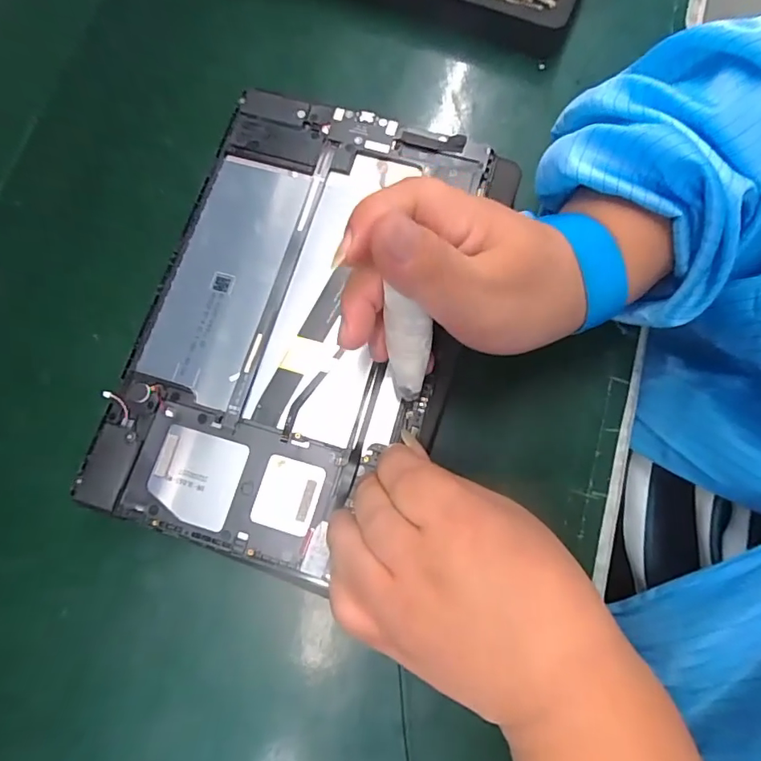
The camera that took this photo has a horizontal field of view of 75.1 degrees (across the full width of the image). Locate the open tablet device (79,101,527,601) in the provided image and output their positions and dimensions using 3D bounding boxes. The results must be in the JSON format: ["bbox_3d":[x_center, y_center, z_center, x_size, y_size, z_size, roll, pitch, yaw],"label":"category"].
[{"bbox_3d":[-0.038,-0.035,0.252,0.152,0.006,0.238,18,77,5],"label":"open tablet device"}]

